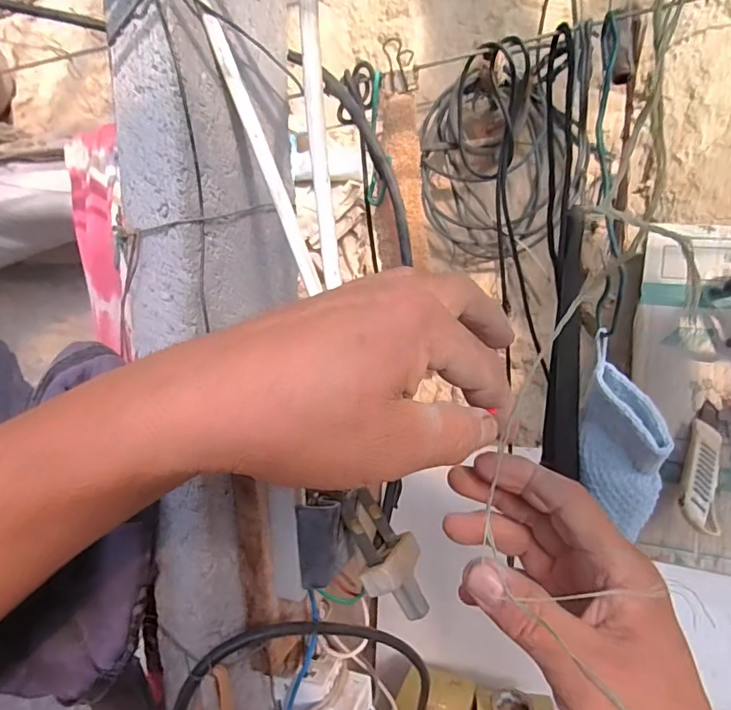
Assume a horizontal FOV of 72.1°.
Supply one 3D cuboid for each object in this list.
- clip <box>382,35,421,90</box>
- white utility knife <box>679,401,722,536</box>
[{"bbox_3d":[0.025,-0.210,0.364,0.026,0.032,0.013,-4,15,2],"label":"clip"},{"bbox_3d":[0.403,0.128,0.598,0.037,0.027,0.157,6,60,34],"label":"white utility knife"}]

